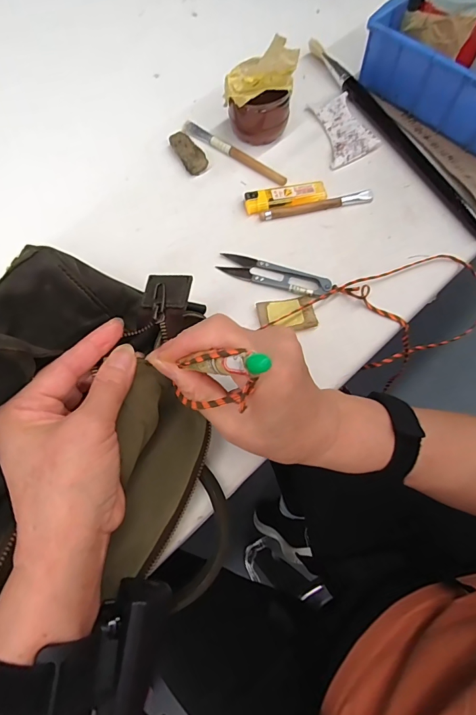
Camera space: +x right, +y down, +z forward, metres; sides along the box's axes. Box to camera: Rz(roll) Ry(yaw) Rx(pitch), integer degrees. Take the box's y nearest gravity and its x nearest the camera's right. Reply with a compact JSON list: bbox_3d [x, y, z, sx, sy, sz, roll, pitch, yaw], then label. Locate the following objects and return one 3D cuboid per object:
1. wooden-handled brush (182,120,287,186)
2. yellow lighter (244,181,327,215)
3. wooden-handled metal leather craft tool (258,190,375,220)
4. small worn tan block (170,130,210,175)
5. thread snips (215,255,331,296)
[{"bbox_3d":[-0.005,-0.210,0.400,0.127,0.009,0.014,34,73,14],"label":"wooden-handled brush"},{"bbox_3d":[0.045,-0.154,0.374,0.077,0.010,0.021,-13,69,-3],"label":"yellow lighter"},{"bbox_3d":[0.076,-0.145,0.373,0.110,0.005,0.011,-13,69,-4],"label":"wooden-handled metal leather craft tool"},{"bbox_3d":[-0.050,-0.210,0.396,0.024,0.008,0.052,-28,70,-9],"label":"small worn tan block"},{"bbox_3d":[0.032,-0.074,0.348,0.100,0.006,0.023,17,70,8],"label":"thread snips"}]

